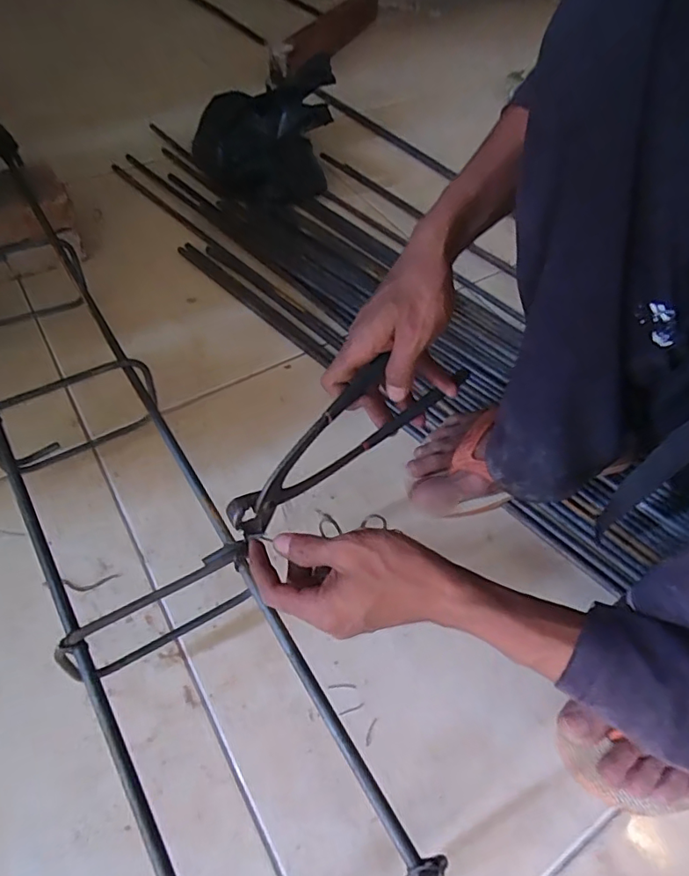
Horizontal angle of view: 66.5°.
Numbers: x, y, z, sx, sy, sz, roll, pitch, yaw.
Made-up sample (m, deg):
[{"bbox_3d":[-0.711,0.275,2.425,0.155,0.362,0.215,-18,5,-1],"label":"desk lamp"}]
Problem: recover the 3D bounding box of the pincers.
[{"bbox_3d":[0.003,-0.008,0.394,0.214,0.066,0.030,-36,59,-14],"label":"pincers"}]

